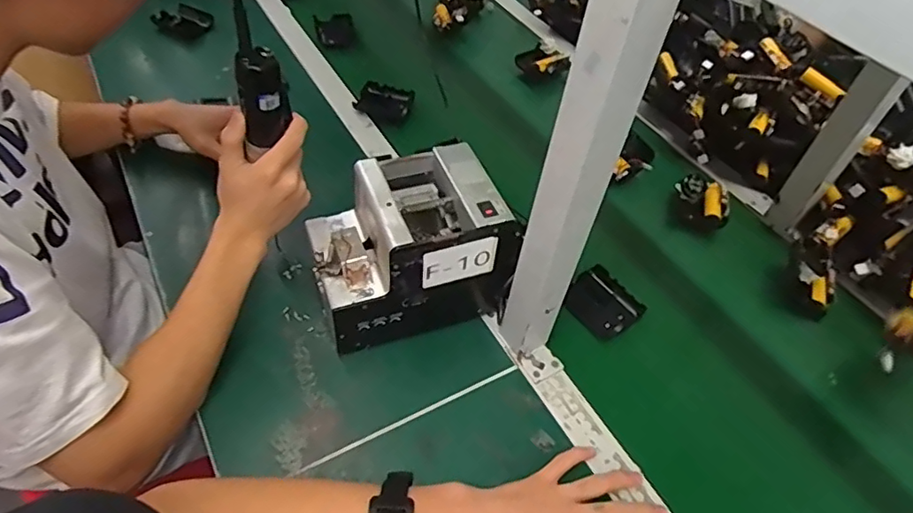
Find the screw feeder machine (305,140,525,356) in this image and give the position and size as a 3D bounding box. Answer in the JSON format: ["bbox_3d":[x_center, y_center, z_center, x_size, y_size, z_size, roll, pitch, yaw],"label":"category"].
[{"bbox_3d":[-0.053,-0.009,0.599,0.180,0.150,0.128,-13,52,-17],"label":"screw feeder machine"}]

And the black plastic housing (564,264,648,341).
[{"bbox_3d":[0.168,0.054,0.661,0.065,0.028,0.078,-31,58,-23],"label":"black plastic housing"}]

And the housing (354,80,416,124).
[{"bbox_3d":[-0.108,-0.235,0.875,0.081,0.032,0.053,17,49,9],"label":"housing"}]

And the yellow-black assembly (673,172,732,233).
[{"bbox_3d":[0.336,-0.074,0.786,0.073,0.050,0.063,27,51,17],"label":"yellow-black assembly"}]

